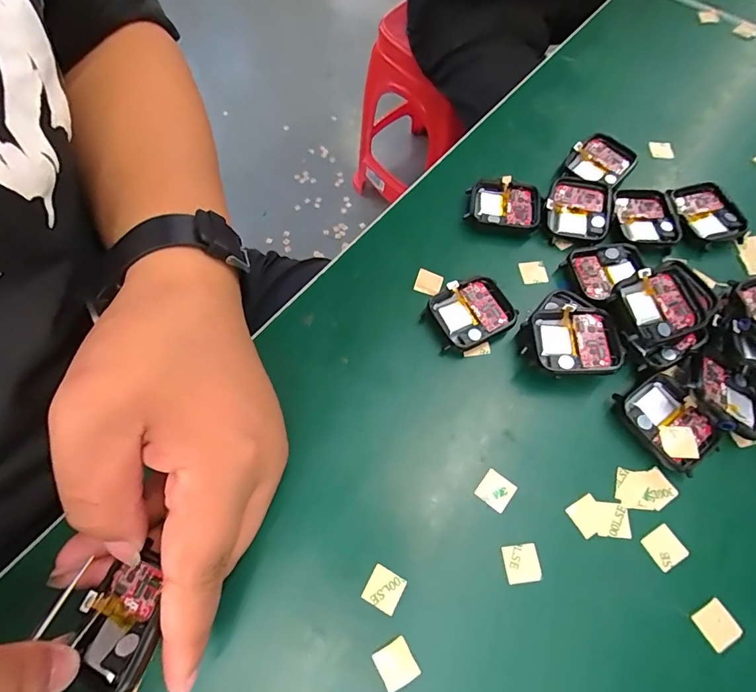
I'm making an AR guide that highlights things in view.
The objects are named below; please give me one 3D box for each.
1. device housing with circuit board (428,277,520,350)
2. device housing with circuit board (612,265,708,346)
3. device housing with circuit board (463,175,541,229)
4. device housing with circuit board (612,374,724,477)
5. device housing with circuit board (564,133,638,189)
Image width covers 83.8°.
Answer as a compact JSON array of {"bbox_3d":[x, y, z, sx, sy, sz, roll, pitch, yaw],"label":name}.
[{"bbox_3d":[0.053,-0.019,0.239,0.043,0.012,0.037,-24,68,-10],"label":"device housing with circuit board"},{"bbox_3d":[0.145,-0.022,0.218,0.042,0.006,0.037,-17,74,-10],"label":"device housing with circuit board"},{"bbox_3d":[0.080,-0.090,0.270,0.045,0.012,0.034,11,66,5],"label":"device housing with circuit board"},{"bbox_3d":[0.146,0.039,0.214,0.034,0.010,0.044,-31,69,-13],"label":"device housing with circuit board"},{"bbox_3d":[0.149,-0.124,0.283,0.036,0.010,0.039,41,72,17],"label":"device housing with circuit board"}]

